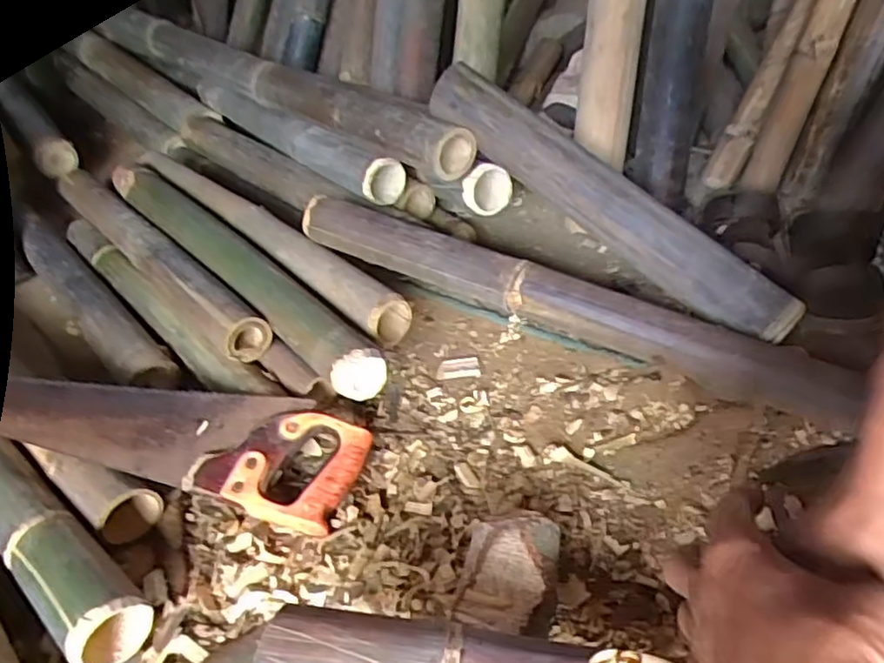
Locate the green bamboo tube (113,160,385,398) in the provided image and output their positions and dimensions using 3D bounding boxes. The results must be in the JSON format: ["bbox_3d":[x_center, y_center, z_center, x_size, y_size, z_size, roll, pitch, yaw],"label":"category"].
[{"bbox_3d":[-0.283,-0.099,0.858,0.072,0.074,0.652,-32,45,-29],"label":"green bamboo tube"}]

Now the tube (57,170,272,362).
[{"bbox_3d":[-0.412,-0.114,0.913,0.058,0.054,0.597,-32,45,-29],"label":"tube"}]

